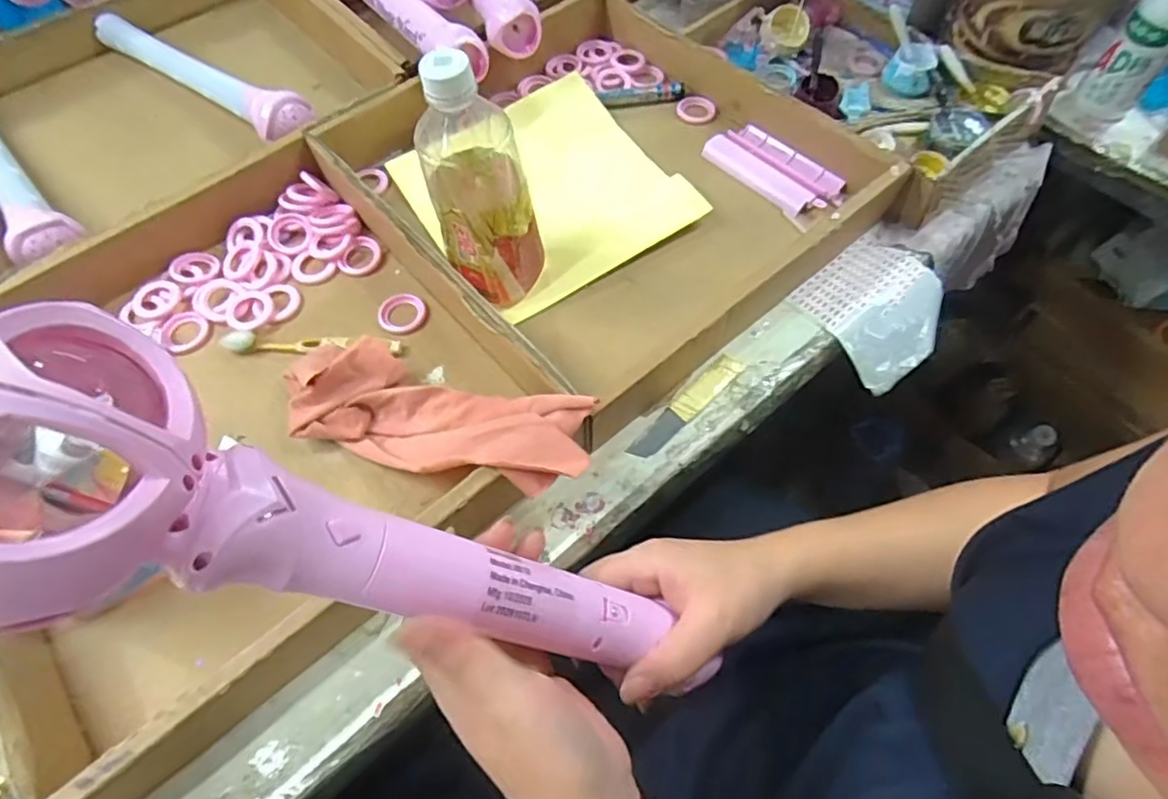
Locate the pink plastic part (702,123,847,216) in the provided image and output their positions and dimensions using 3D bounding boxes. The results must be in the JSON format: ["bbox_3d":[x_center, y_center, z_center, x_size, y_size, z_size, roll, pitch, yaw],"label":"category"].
[{"bbox_3d":[0.175,-0.213,0.575,0.059,0.011,0.124,-41,68,-19],"label":"pink plastic part"}]

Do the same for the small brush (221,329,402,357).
[{"bbox_3d":[-0.210,-0.044,0.488,0.139,0.012,0.017,2,61,2],"label":"small brush"}]

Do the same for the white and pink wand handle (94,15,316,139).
[{"bbox_3d":[-0.387,-0.321,0.629,0.305,0.042,0.044,31,66,17],"label":"white and pink wand handle"}]

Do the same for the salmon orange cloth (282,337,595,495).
[{"bbox_3d":[-0.104,0.005,0.427,0.233,0.047,0.087,12,61,23],"label":"salmon orange cloth"}]

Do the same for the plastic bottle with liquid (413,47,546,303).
[{"bbox_3d":[-0.073,-0.154,0.447,0.069,0.178,0.083,-14,62,-6],"label":"plastic bottle with liquid"}]

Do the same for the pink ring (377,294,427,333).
[{"bbox_3d":[-0.145,-0.069,0.505,0.038,0.007,0.038,-1,61,1],"label":"pink ring"}]

